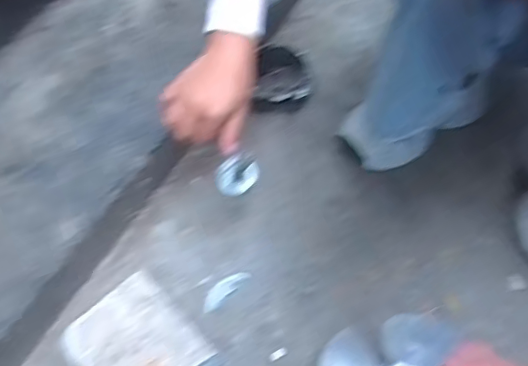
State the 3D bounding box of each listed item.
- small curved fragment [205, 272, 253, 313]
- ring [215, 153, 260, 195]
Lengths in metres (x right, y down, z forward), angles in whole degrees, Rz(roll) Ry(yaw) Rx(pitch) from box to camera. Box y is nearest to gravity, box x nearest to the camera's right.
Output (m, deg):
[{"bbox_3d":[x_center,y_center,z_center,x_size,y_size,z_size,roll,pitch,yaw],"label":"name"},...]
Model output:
[{"bbox_3d":[-0.046,0.121,0.637,0.020,0.004,0.064,40,66,20],"label":"small curved fragment"},{"bbox_3d":[-0.030,-0.010,0.615,0.049,0.042,0.011,-19,21,8],"label":"ring"}]

